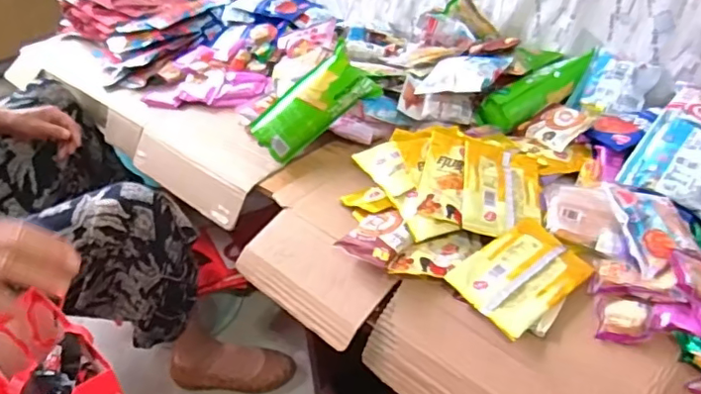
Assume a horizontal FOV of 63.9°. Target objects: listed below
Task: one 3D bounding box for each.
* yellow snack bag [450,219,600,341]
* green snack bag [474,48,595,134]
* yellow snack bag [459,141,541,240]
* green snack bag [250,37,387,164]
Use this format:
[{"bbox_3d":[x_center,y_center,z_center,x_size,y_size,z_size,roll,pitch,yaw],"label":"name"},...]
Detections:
[{"bbox_3d":[0.194,0.088,0.642,0.140,0.023,0.101,-26,45,-28],"label":"yellow snack bag"},{"bbox_3d":[0.298,-0.175,0.912,0.194,0.070,0.069,-27,45,-28],"label":"green snack bag"},{"bbox_3d":[0.198,-0.010,0.729,0.105,0.013,0.148,15,51,-6],"label":"yellow snack bag"},{"bbox_3d":[-0.058,-0.141,0.883,0.195,0.080,0.062,-38,43,6],"label":"green snack bag"}]

